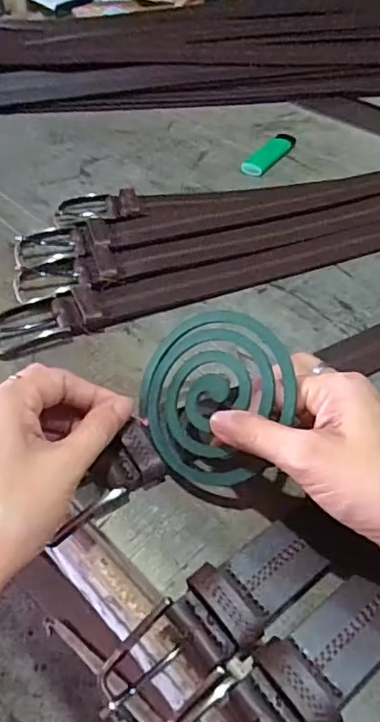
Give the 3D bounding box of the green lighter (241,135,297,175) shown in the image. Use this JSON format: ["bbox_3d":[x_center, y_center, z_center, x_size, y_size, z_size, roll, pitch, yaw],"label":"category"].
[{"bbox_3d":[0.082,-0.212,0.582,0.024,0.011,0.089,26,53,23],"label":"green lighter"}]

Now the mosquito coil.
[{"bbox_3d":[0.012,0.017,0.313,0.091,0.006,0.090,-8,74,29],"label":"mosquito coil"}]

